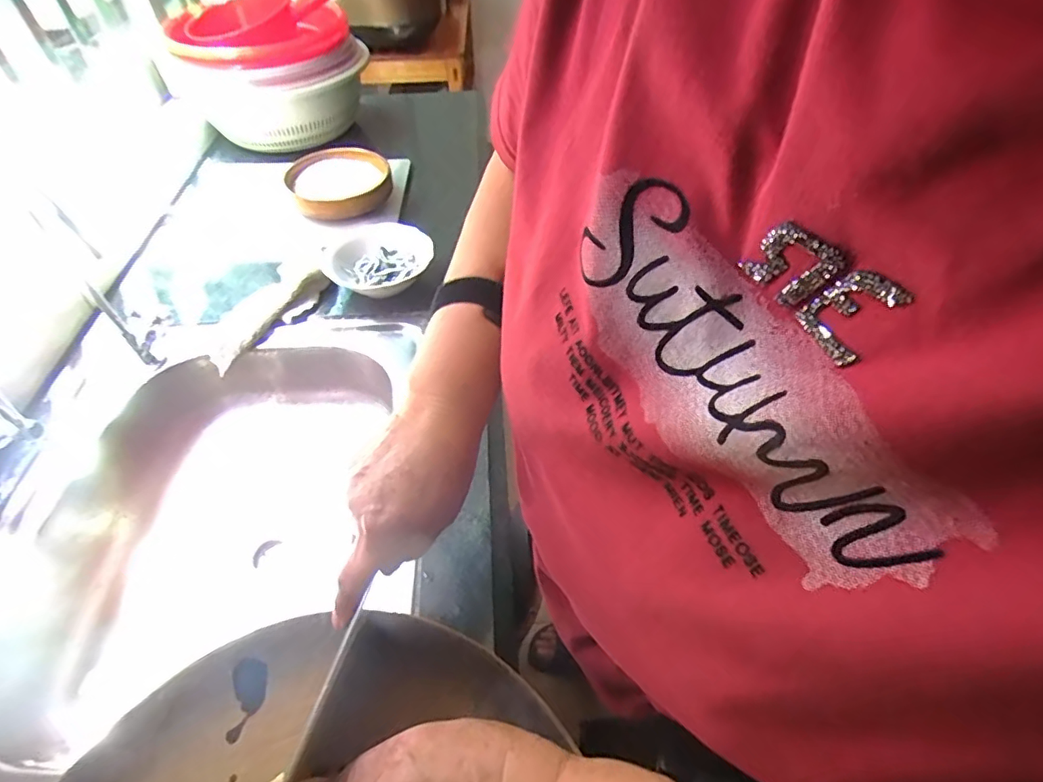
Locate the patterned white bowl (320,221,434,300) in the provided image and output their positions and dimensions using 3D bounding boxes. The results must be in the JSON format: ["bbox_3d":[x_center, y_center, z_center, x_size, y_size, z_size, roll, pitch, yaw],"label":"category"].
[{"bbox_3d":[-0.185,-0.173,0.711,0.129,0.045,0.147,13,51,11],"label":"patterned white bowl"}]

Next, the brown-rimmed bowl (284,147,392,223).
[{"bbox_3d":[-0.268,-0.301,0.799,0.139,0.059,0.163,-25,54,-19],"label":"brown-rimmed bowl"}]

